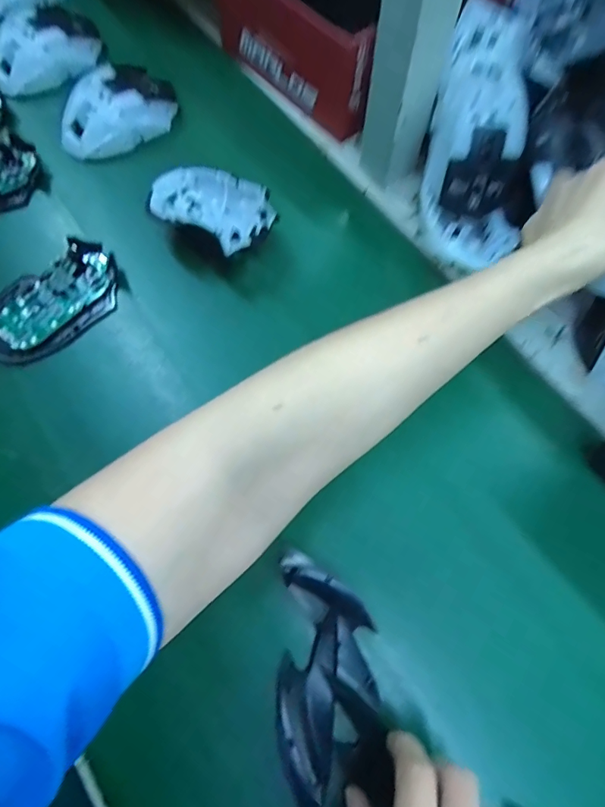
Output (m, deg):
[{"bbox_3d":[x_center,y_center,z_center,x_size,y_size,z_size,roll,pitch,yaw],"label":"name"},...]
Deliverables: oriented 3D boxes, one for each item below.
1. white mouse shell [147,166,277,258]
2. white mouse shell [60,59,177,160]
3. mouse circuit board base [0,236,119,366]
[{"bbox_3d":[-0.076,-0.158,0.379,0.115,0.041,0.075,33,71,13],"label":"white mouse shell"},{"bbox_3d":[-0.173,-0.275,0.423,0.065,0.039,0.117,41,74,16],"label":"white mouse shell"},{"bbox_3d":[-0.200,-0.083,0.361,0.116,0.017,0.070,-41,73,-15],"label":"mouse circuit board base"}]

